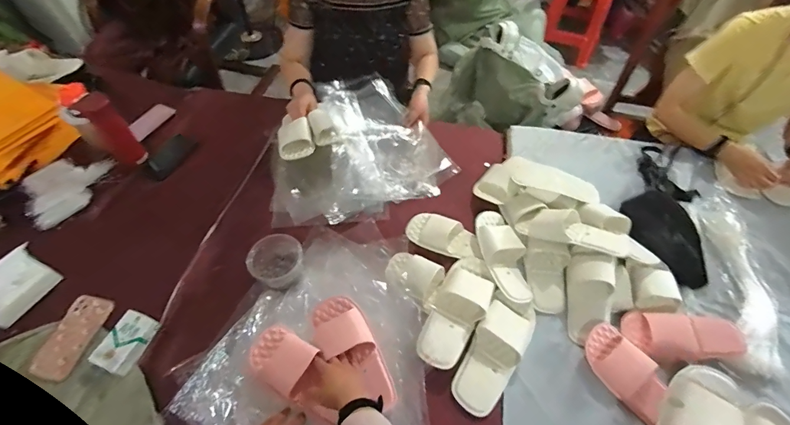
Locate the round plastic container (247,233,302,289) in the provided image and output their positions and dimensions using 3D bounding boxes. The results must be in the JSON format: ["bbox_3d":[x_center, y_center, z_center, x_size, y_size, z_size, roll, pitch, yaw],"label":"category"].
[{"bbox_3d":[-0.261,0.105,0.803,0.106,0.053,0.110,1,56,-1],"label":"round plastic container"}]

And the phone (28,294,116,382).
[{"bbox_3d":[-0.649,0.248,0.731,0.071,0.011,0.160,20,55,-8],"label":"phone"}]

